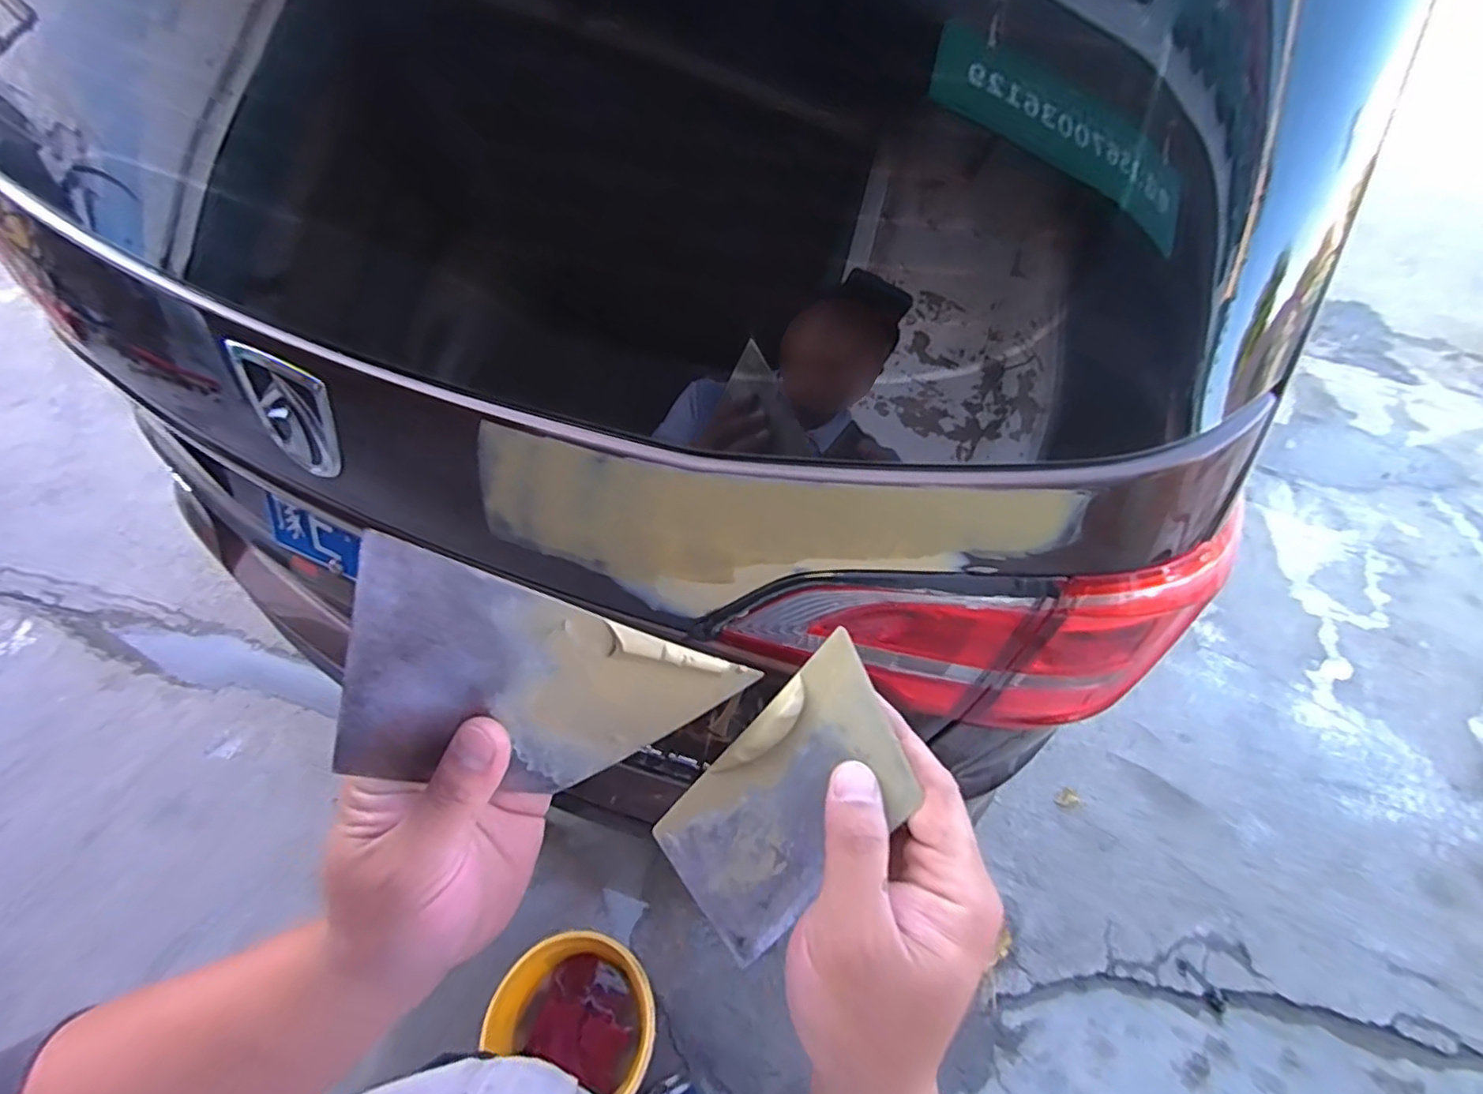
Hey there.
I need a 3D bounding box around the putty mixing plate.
[{"bbox_3d":[-0.083,0.064,0.251,0.103,0.168,0.005,-44,46,16],"label":"putty mixing plate"}]

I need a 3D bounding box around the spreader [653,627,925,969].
[{"bbox_3d":[0.020,0.112,0.279,0.077,0.142,0.010,38,15,22],"label":"spreader"}]

